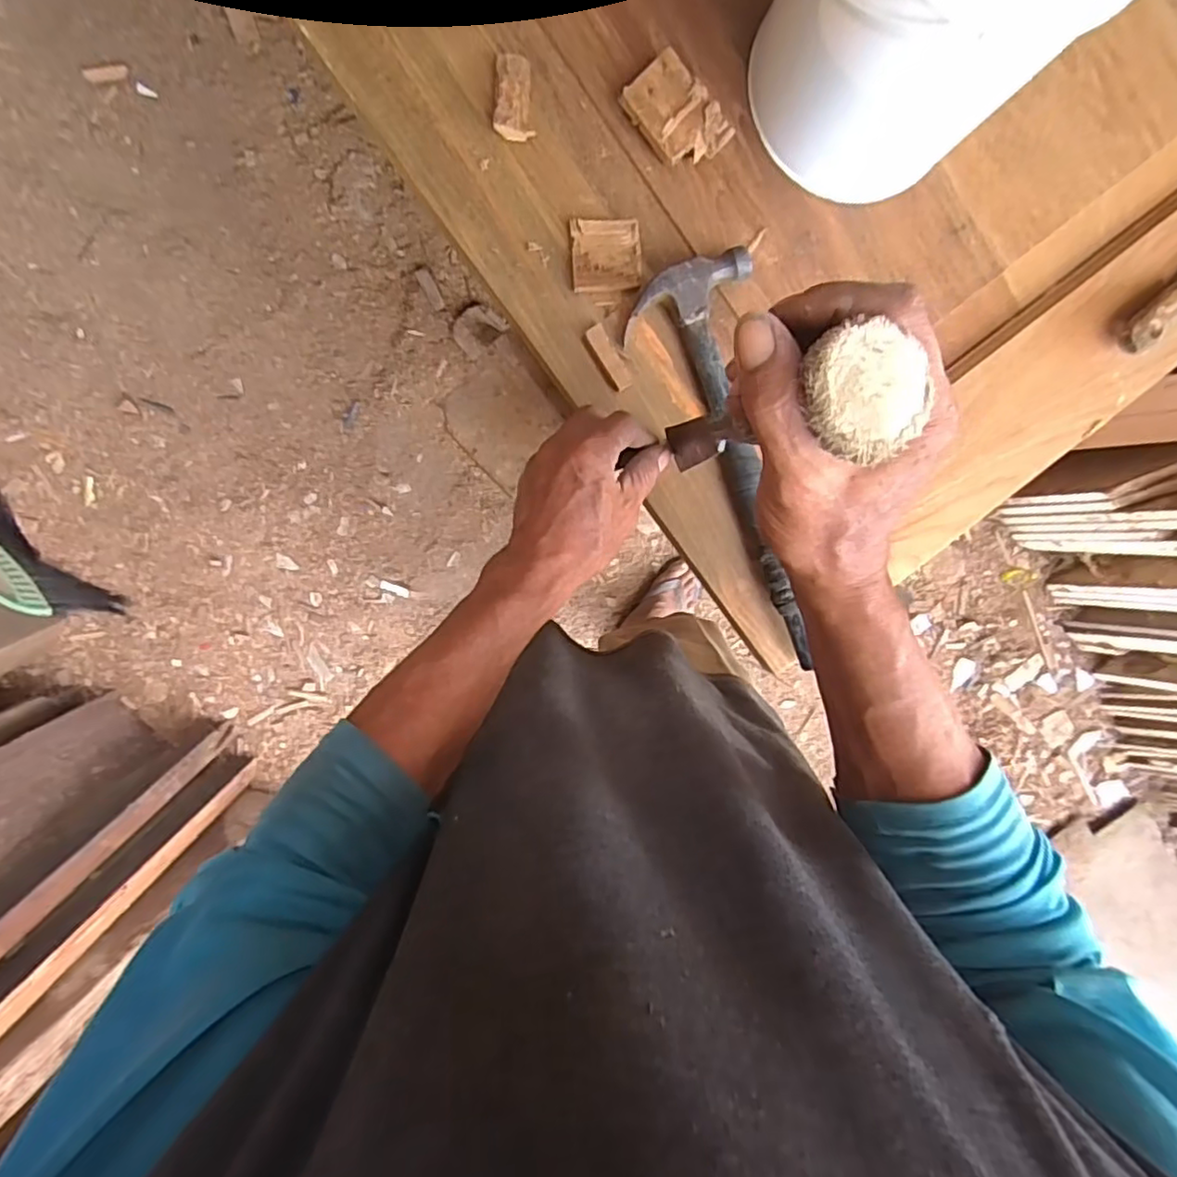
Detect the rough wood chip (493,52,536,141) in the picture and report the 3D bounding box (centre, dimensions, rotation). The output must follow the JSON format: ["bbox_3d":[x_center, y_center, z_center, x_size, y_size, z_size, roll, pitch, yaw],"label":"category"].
[{"bbox_3d":[-0.056,-0.365,0.464,0.030,0.010,0.059,-6,96,-7],"label":"rough wood chip"}]

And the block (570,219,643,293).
[{"bbox_3d":[0.014,-0.257,0.482,0.052,0.010,0.053,-7,96,-6],"label":"block"}]

